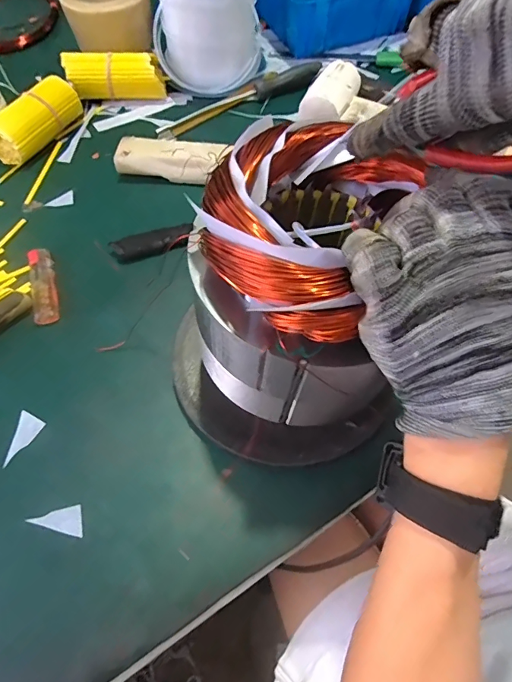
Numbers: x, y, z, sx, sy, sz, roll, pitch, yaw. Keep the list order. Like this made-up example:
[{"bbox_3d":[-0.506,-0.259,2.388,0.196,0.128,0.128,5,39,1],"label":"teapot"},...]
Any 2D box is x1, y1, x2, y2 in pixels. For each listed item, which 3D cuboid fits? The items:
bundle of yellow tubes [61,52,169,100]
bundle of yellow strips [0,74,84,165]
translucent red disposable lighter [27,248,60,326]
[{"bbox_3d":[-0.185,-0.352,0.579,0.128,0.049,0.048,-4,60,-2],"label":"bundle of yellow tubes"},{"bbox_3d":[-0.273,-0.268,0.535,0.053,0.049,0.133,35,66,18],"label":"bundle of yellow strips"},{"bbox_3d":[-0.214,-0.056,0.438,0.023,0.008,0.090,-15,61,-8],"label":"translucent red disposable lighter"}]

